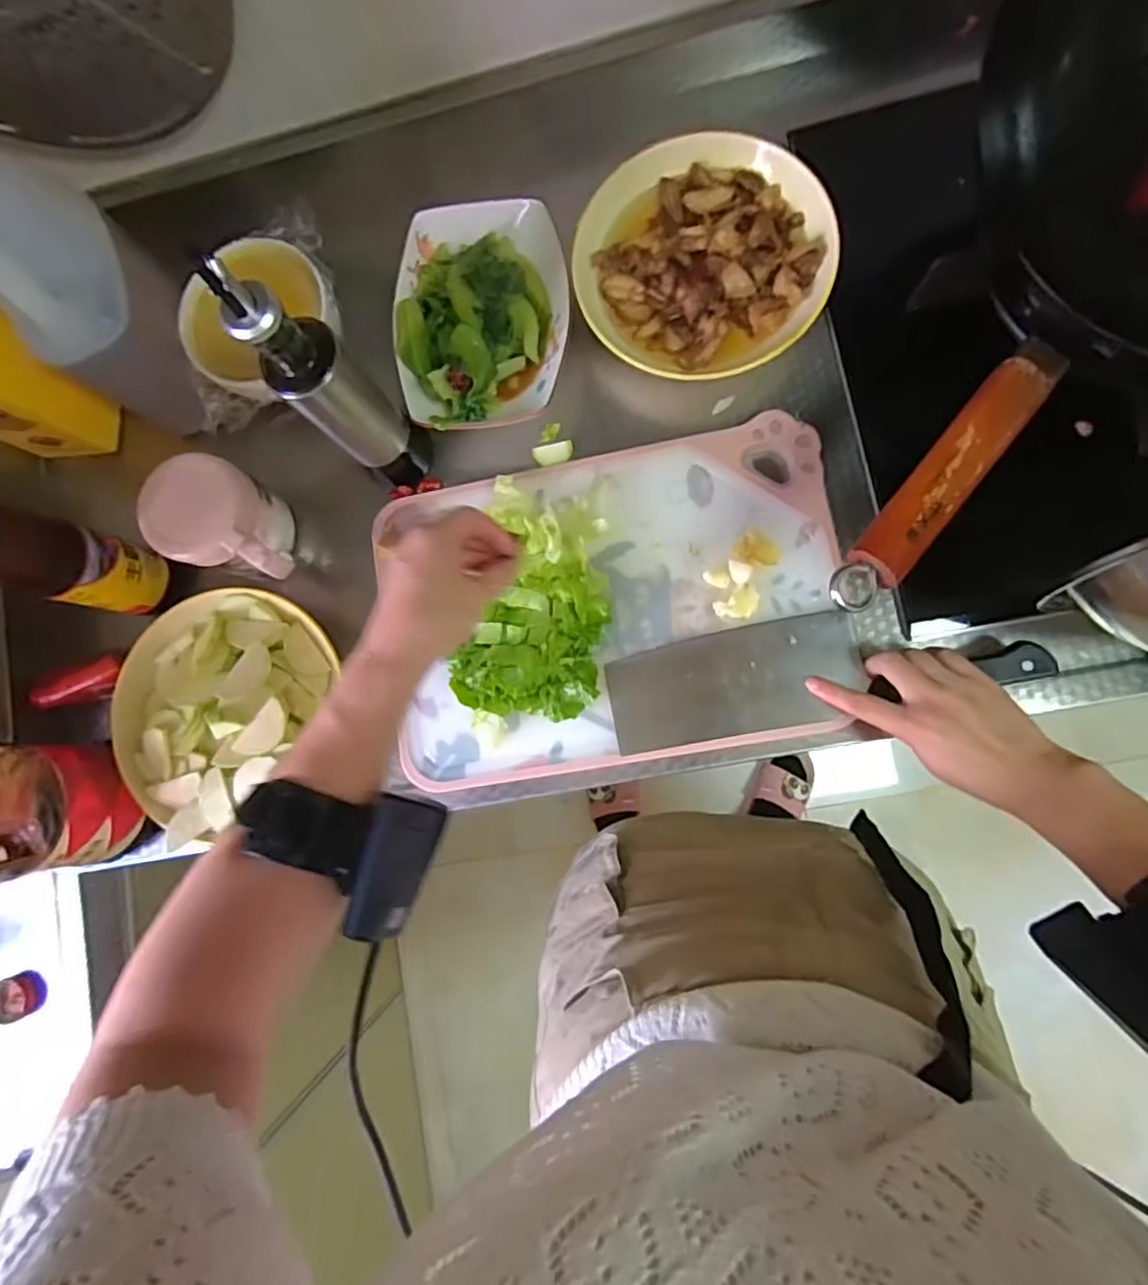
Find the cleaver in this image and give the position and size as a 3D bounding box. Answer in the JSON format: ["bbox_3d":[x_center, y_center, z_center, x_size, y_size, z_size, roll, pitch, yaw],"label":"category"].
[{"bbox_3d":[0.178,0.021,0.485,0.301,0.014,0.081,-10,83,10],"label":"cleaver"}]

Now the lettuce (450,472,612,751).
[{"bbox_3d":[-0.029,-0.024,0.503,0.108,0.039,0.207,11,86,8],"label":"lettuce"}]

